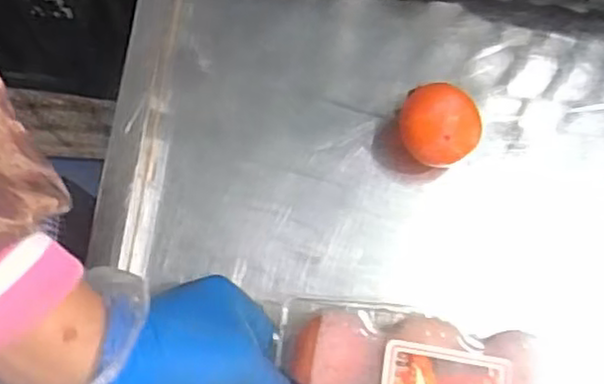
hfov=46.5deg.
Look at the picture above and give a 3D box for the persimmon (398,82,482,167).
[{"bbox_3d":[0.076,-0.034,0.396,0.044,0.046,0.041,1,77,-3],"label":"persimmon"}]

